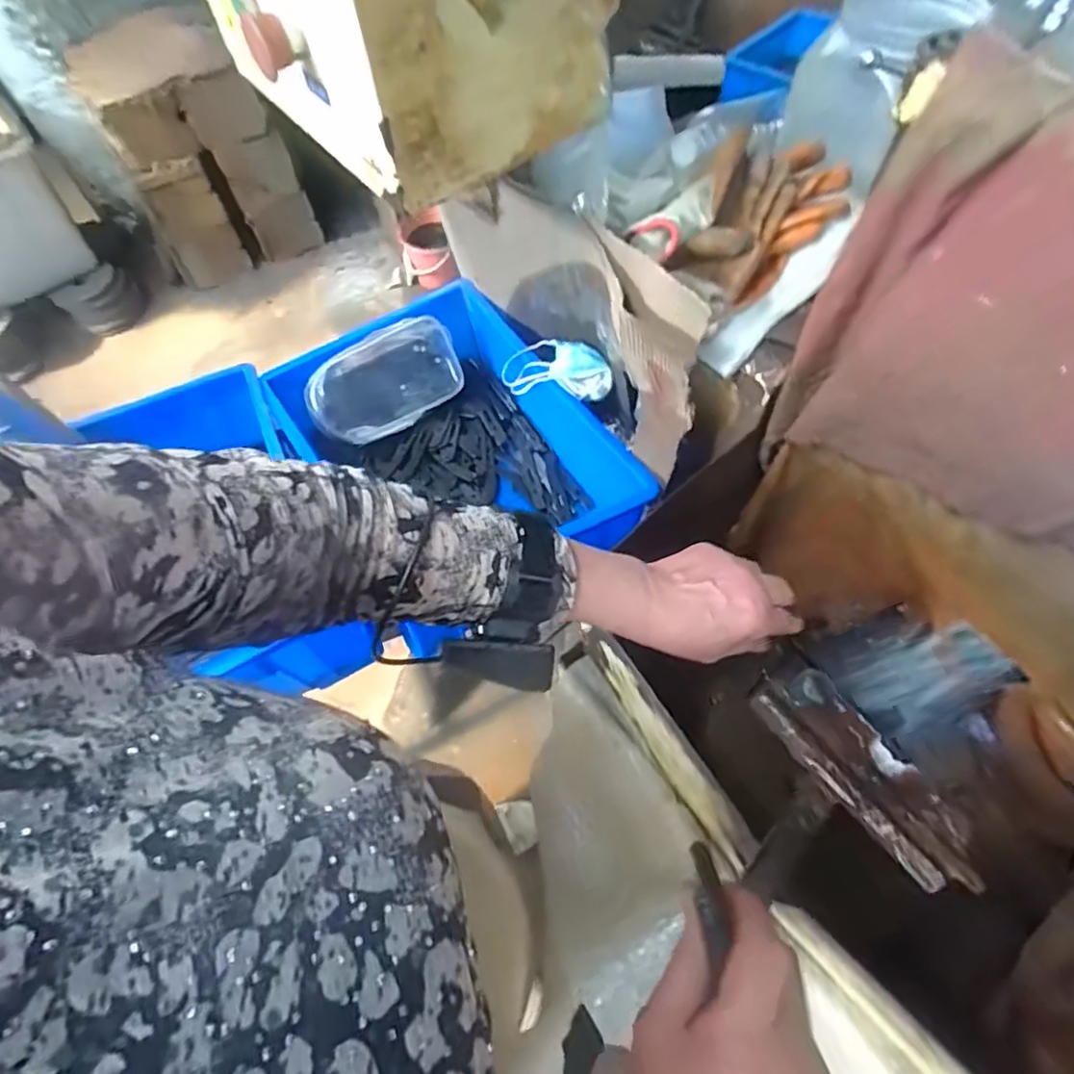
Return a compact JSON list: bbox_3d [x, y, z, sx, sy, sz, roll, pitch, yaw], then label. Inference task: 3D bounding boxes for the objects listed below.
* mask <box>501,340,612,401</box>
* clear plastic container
[{"bbox_3d":[0.021,-0.192,0.709,0.131,0.050,0.055,18,63,11],"label":"mask"},{"bbox_3d":[-0.195,-0.200,0.791,0.192,0.115,0.055,-26,25,-7],"label":"clear plastic container"}]

